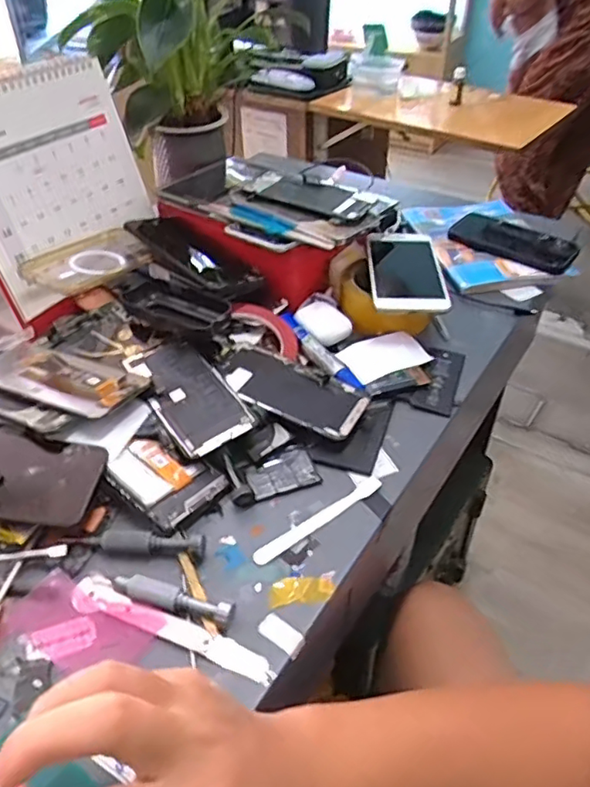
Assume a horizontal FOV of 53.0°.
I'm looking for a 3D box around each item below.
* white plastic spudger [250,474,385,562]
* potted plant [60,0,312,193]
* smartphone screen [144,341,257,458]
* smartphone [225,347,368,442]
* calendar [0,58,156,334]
[{"bbox_3d":[0.020,0.095,0.454,0.119,0.006,0.014,-27,48,-27],"label":"white plastic spudger"},{"bbox_3d":[-0.118,-0.406,0.708,0.232,0.316,0.170,-25,47,-25],"label":"potted plant"},{"bbox_3d":[-0.091,-0.001,0.515,0.065,0.011,0.128,-27,47,-27],"label":"smartphone screen"},{"bbox_3d":[-0.004,-0.004,0.528,0.133,0.006,0.060,21,45,22],"label":"smartphone"},{"bbox_3d":[-0.259,-0.205,0.619,0.118,0.212,0.203,18,44,20],"label":"calendar"}]

